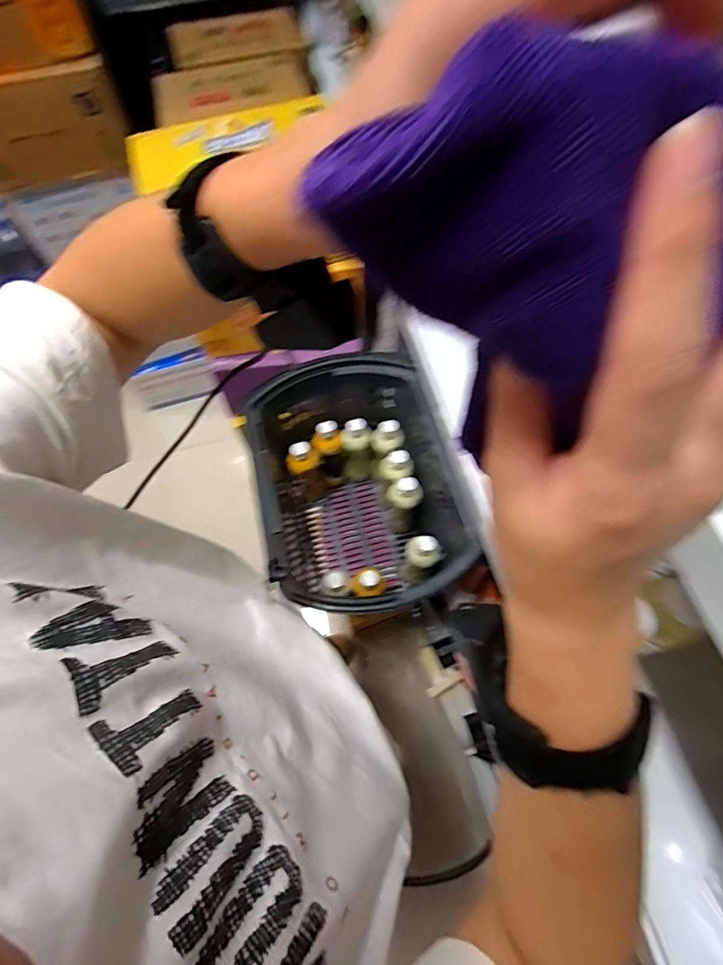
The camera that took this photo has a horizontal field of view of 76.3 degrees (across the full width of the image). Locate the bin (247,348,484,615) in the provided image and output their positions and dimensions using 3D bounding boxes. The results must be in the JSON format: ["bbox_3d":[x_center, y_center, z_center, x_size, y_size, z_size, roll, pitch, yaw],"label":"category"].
[{"bbox_3d":[-0.007,0.041,0.995,0.340,0.371,0.497,-12,64,-4],"label":"bin"}]

